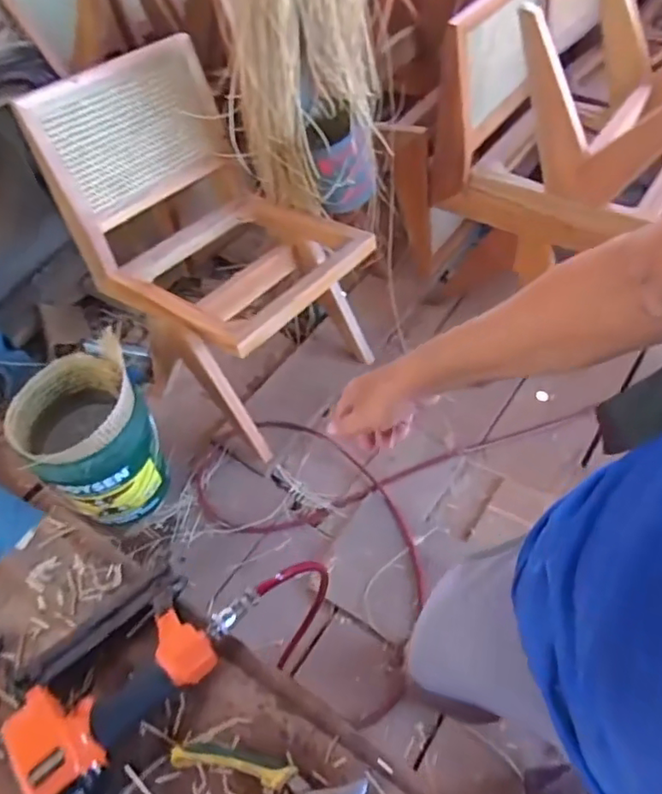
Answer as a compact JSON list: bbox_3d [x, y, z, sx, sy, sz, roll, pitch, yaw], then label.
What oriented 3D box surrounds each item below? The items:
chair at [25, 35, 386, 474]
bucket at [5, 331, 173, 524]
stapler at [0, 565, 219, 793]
[{"bbox_3d":[-0.258,-0.363,1.459,0.562,0.715,0.479,33,62,24],"label":"chair"},{"bbox_3d":[-0.593,0.102,1.459,0.293,0.375,0.314,-34,59,-20],"label":"bucket"},{"bbox_3d":[-0.224,0.283,0.607,0.140,0.060,0.217,38,64,26],"label":"stapler"}]

